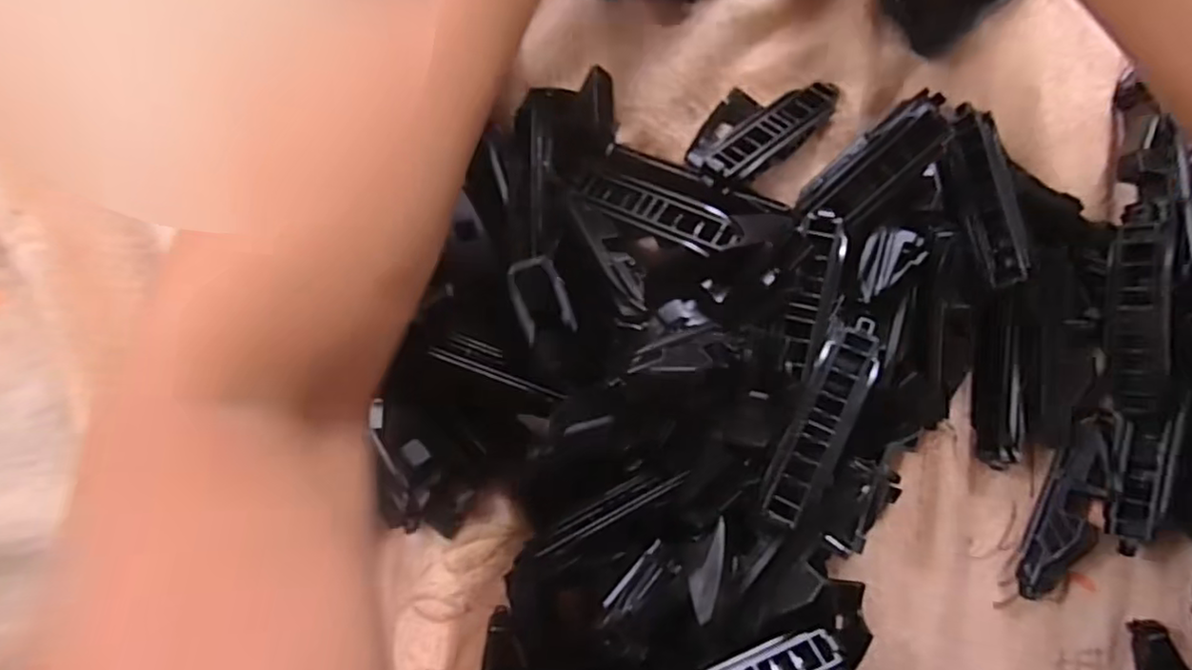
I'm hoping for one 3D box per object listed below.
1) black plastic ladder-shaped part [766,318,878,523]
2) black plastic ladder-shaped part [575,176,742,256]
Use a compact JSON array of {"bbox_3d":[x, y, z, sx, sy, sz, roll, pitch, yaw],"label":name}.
[{"bbox_3d":[0.082,0.031,0.232,0.018,0.010,0.077,26,88,-1],"label":"black plastic ladder-shaped part"},{"bbox_3d":[0.024,-0.049,0.255,0.068,0.006,0.016,24,87,19],"label":"black plastic ladder-shaped part"}]

